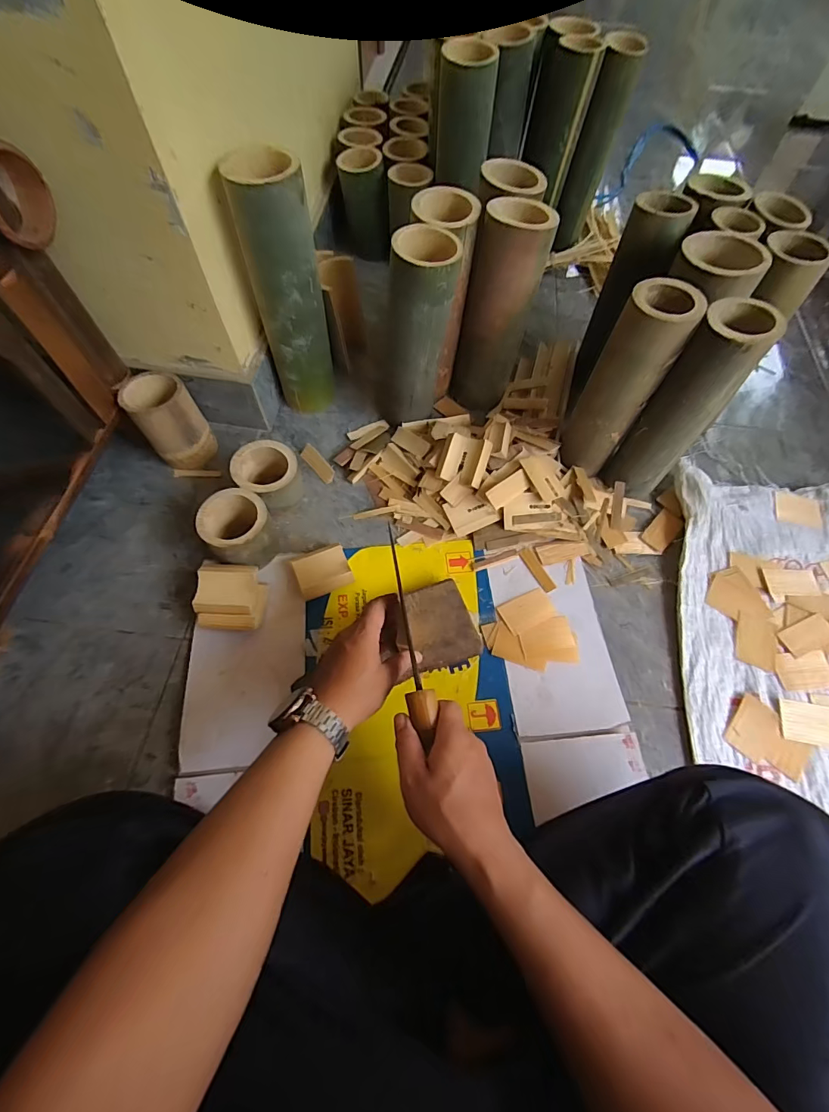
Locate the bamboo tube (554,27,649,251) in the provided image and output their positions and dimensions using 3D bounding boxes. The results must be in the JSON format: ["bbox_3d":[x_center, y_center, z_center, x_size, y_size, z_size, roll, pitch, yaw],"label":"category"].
[{"bbox_3d":[0.328,-0.735,0.819,0.071,0.286,0.061,19,65,8],"label":"bamboo tube"}]

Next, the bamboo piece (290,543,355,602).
[{"bbox_3d":[-0.126,0.022,0.611,0.072,0.031,0.057,-22,66,-12],"label":"bamboo piece"}]

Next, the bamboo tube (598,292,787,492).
[{"bbox_3d":[0.357,-0.189,0.602,0.090,0.275,0.078,-37,70,-18],"label":"bamboo tube"}]

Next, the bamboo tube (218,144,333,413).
[{"bbox_3d":[-0.178,-0.362,0.635,0.092,0.314,0.088,-17,66,-10],"label":"bamboo tube"}]

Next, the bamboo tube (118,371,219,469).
[{"bbox_3d":[-0.364,-0.197,0.670,0.085,0.131,0.088,1,64,-1],"label":"bamboo tube"}]

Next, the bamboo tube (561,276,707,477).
[{"bbox_3d":[0.275,-0.222,0.594,0.078,0.248,0.068,37,69,16],"label":"bamboo tube"}]

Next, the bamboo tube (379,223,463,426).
[{"bbox_3d":[0.004,-0.312,0.634,0.101,0.258,0.085,10,64,3],"label":"bamboo tube"}]

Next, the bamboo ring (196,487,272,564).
[{"bbox_3d":[-0.237,-0.031,0.609,0.085,0.081,0.091,1,64,-1],"label":"bamboo ring"}]

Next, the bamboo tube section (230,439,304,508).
[{"bbox_3d":[-0.210,-0.112,0.645,0.085,0.084,0.090,1,64,-1],"label":"bamboo tube section"}]

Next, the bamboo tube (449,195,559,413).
[{"bbox_3d":[0.120,-0.350,0.660,0.106,0.266,0.087,10,64,3],"label":"bamboo tube"}]

